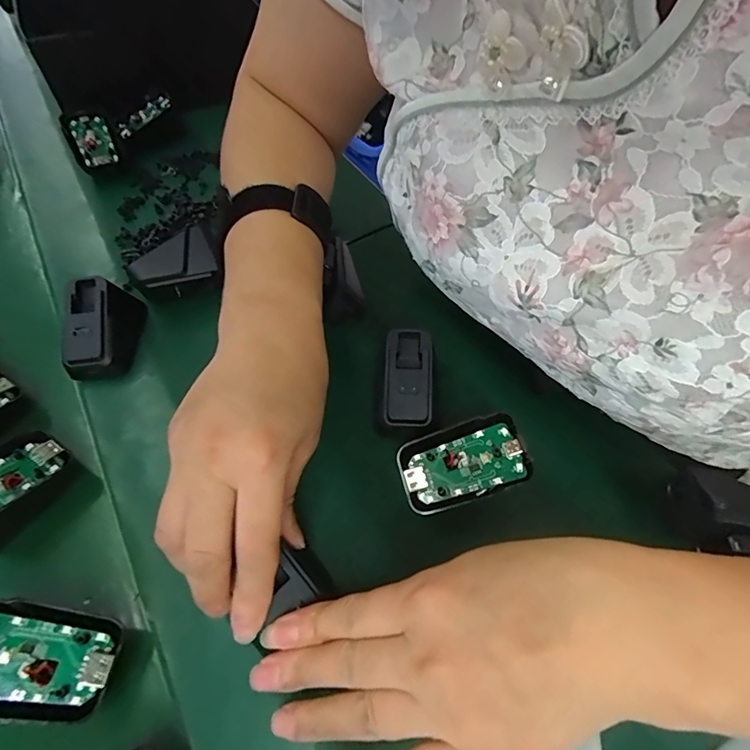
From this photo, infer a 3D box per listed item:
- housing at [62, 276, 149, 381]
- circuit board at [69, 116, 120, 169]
[{"bbox_3d":[-0.189,-0.031,0.314,0.039,0.046,0.059,-4,56,-1],"label":"housing"},{"bbox_3d":[-0.282,-0.235,0.454,0.034,0.006,0.062,-22,81,-31],"label":"circuit board"}]

